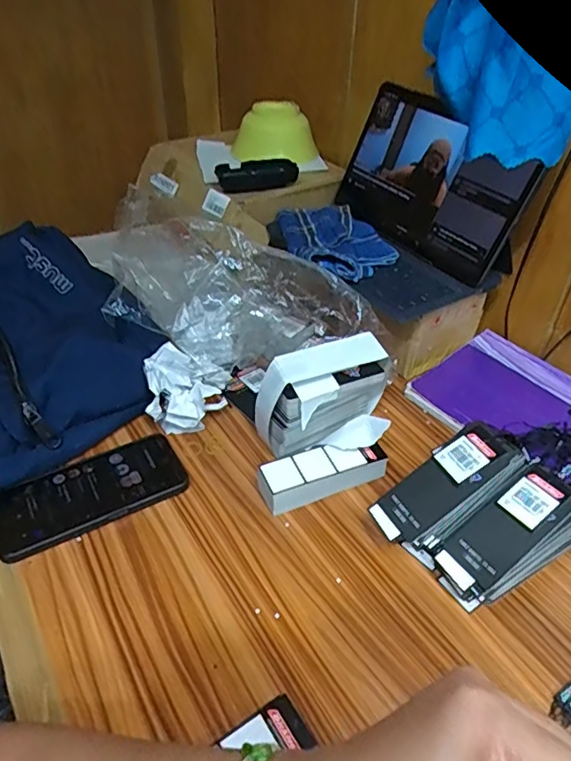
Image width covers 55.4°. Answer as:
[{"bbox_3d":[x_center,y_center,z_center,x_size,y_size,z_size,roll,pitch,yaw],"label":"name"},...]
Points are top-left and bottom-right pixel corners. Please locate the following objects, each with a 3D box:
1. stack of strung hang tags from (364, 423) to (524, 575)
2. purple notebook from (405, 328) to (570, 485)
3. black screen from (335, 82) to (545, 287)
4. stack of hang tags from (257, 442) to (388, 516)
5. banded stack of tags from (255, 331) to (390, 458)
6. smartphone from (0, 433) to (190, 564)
[{"bbox_3d":[0.145,0.098,0.477,0.131,0.041,0.061,-41,48,0],"label":"stack of strung hang tags"},{"bbox_3d":[0.270,0.031,0.612,0.154,0.017,0.222,-35,50,-22],"label":"purple notebook"},{"bbox_3d":[0.170,-0.248,0.668,0.013,0.160,0.270,-4,38,-40],"label":"black screen"},{"bbox_3d":[0.035,0.090,0.524,0.123,0.040,0.041,-13,41,-18],"label":"stack of hang tags"},{"bbox_3d":[0.039,0.017,0.559,0.139,0.105,0.048,-19,43,-25],"label":"banded stack of tags"},{"bbox_3d":[-0.181,0.105,0.508,0.169,0.015,0.078,-22,45,-26],"label":"smartphone"}]

